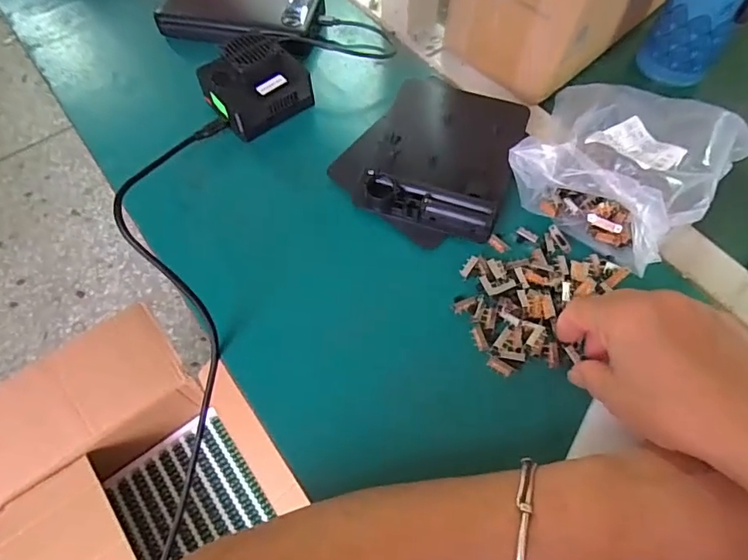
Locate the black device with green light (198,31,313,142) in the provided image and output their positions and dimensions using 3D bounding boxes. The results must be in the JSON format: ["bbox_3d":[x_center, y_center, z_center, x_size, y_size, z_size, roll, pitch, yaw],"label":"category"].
[{"bbox_3d":[-0.102,-0.172,0.436,0.081,0.046,0.068,-32,66,-14],"label":"black device with green light"}]

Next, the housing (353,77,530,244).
[{"bbox_3d":[0.057,-0.103,0.403,0.111,0.021,0.134,17,64,10],"label":"housing"}]

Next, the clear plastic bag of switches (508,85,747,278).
[{"bbox_3d":[0.186,-0.098,0.376,0.143,0.057,0.144,38,70,19],"label":"clear plastic bag of switches"}]

